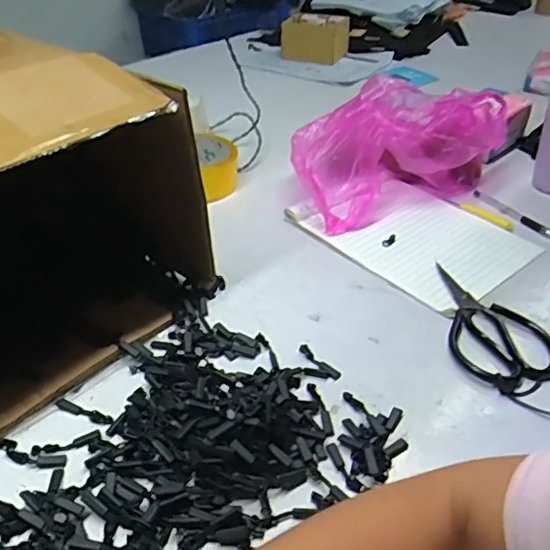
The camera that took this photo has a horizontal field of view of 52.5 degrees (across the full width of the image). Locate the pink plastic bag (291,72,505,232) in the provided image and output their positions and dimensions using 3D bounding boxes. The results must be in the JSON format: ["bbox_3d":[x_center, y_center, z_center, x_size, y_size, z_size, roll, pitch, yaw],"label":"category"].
[{"bbox_3d":[0.175,-0.185,0.782,0.316,0.134,0.159,-18,41,-19],"label":"pink plastic bag"}]

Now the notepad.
[{"bbox_3d":[0.177,-0.057,0.719,0.191,0.015,0.266,-29,46,-30],"label":"notepad"}]

